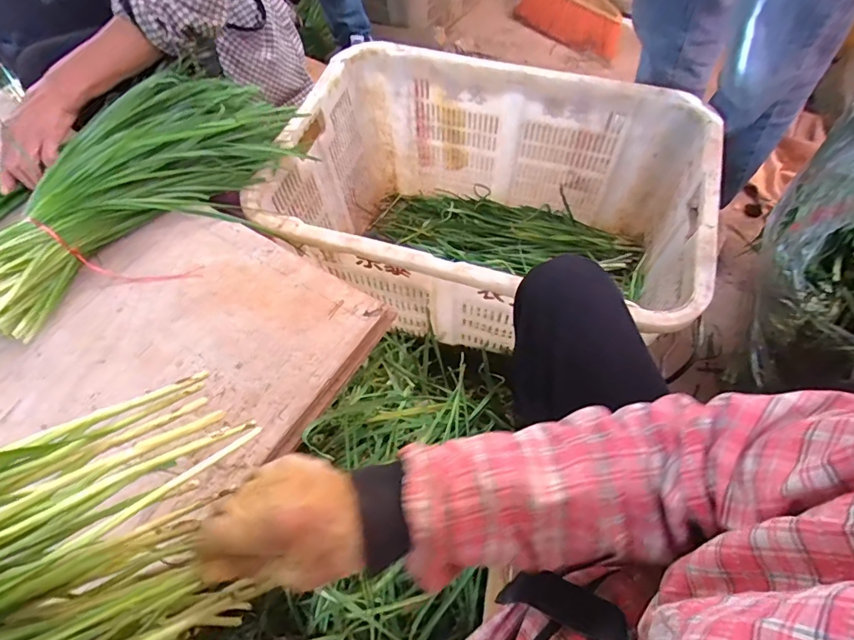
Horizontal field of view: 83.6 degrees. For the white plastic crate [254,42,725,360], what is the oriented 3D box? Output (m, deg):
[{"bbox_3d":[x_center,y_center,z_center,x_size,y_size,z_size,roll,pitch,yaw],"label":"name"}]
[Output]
[{"bbox_3d":[0.101,-0.172,0.879,0.666,0.332,0.460,15,62,13],"label":"white plastic crate"}]

